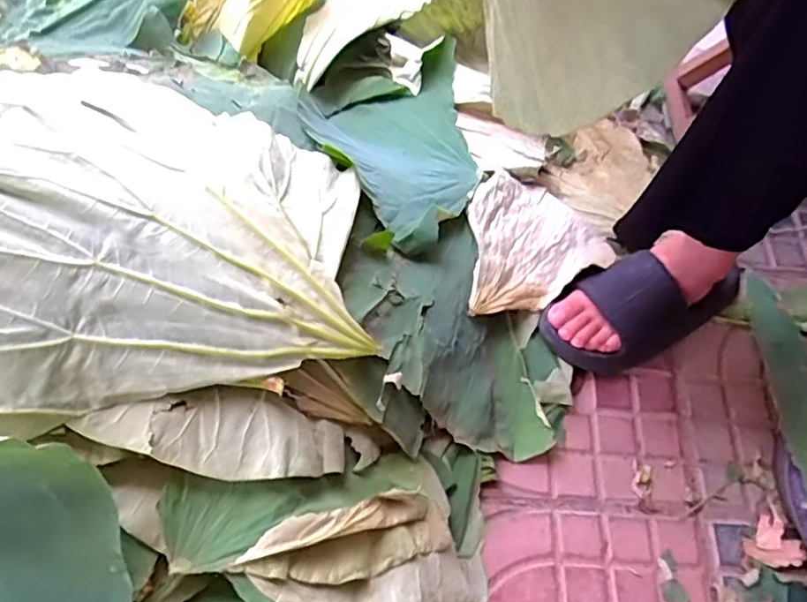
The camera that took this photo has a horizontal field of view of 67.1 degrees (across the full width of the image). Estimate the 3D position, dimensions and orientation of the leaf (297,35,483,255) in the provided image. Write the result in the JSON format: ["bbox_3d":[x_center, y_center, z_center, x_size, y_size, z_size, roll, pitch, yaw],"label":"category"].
[{"bbox_3d":[-0.004,-0.209,0.750,0.225,0.109,0.381,7,42,3],"label":"leaf"}]

